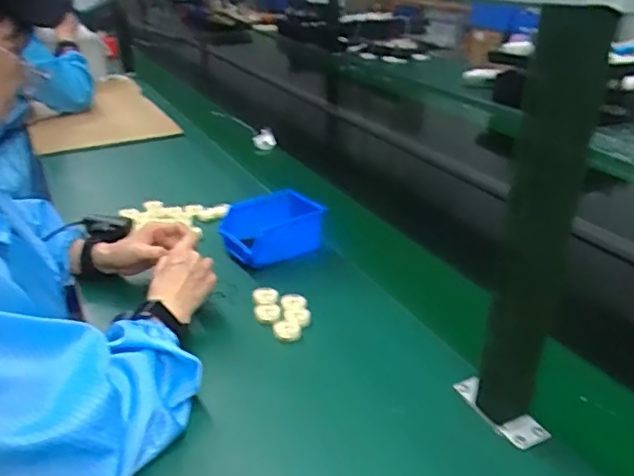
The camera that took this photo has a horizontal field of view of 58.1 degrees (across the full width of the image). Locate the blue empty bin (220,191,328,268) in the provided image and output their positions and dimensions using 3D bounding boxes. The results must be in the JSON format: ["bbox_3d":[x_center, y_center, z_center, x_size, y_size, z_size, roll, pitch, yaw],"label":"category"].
[{"bbox_3d":[-0.069,-0.014,0.891,0.149,0.072,0.114,-14,30,-24],"label":"blue empty bin"}]

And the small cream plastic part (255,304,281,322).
[{"bbox_3d":[-0.065,0.099,0.751,0.034,0.009,0.033,-1,27,0],"label":"small cream plastic part"}]

